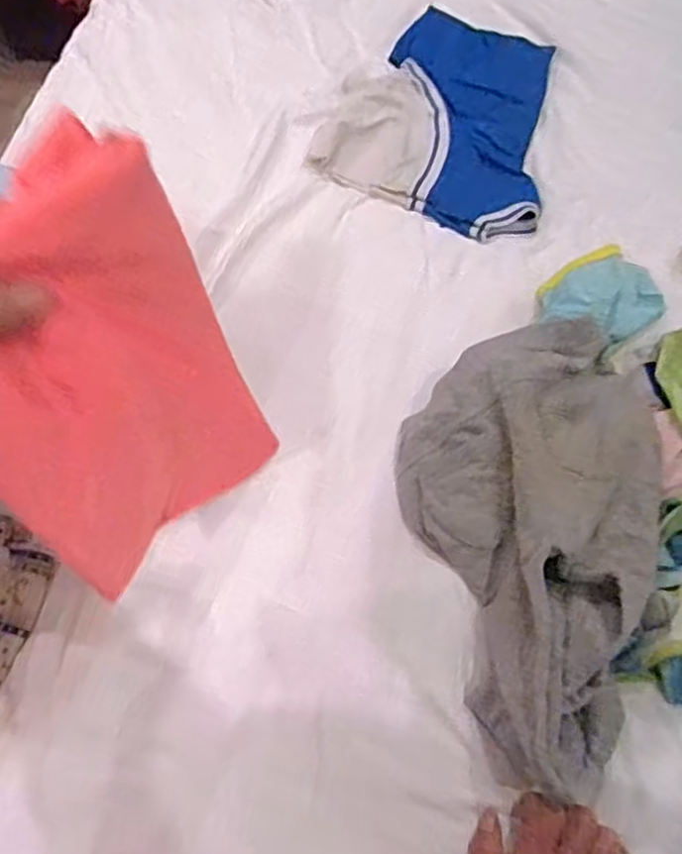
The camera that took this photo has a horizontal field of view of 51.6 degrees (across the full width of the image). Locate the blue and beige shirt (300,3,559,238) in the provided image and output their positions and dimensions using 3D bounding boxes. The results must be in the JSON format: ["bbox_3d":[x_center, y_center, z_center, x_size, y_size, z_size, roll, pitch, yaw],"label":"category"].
[{"bbox_3d":[0.129,-0.386,0.866,0.260,0.032,0.329,15,65,10],"label":"blue and beige shirt"}]

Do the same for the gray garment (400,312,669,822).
[{"bbox_3d":[0.161,0.087,0.575,0.205,0.078,0.360,-2,63,2],"label":"gray garment"}]

